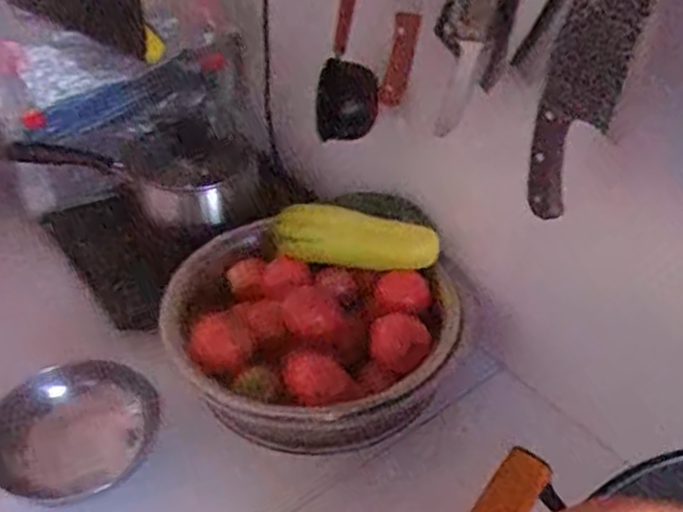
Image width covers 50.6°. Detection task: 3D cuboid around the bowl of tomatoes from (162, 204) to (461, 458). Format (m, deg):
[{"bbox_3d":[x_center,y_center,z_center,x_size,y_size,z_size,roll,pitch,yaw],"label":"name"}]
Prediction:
[{"bbox_3d":[-0.031,0.074,0.843,0.305,0.122,0.301,1,39,-1],"label":"bowl of tomatoes"}]

